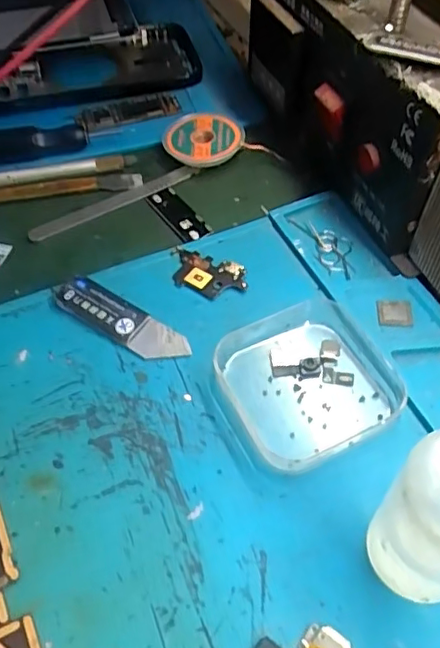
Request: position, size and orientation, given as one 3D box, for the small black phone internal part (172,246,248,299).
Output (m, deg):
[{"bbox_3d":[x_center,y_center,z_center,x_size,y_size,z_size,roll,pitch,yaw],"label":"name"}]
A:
[{"bbox_3d":[-0.007,-0.024,0.272,0.039,0.004,0.022,16,55,15],"label":"small black phone internal part"}]

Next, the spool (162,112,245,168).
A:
[{"bbox_3d":[-0.010,-0.104,0.323,0.043,0.014,0.037,-12,53,-7],"label":"spool"}]

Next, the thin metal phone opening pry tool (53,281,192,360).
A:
[{"bbox_3d":[-0.045,-0.002,0.254,0.067,0.008,0.018,24,57,20],"label":"thin metal phone opening pry tool"}]

